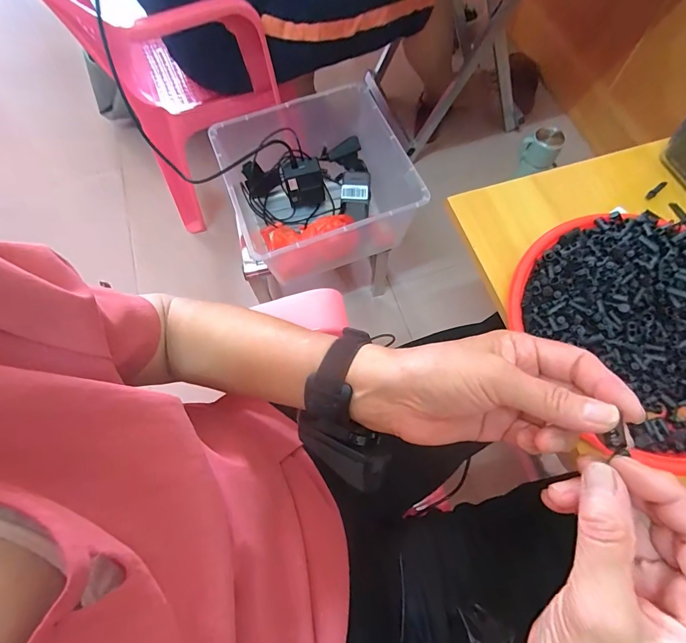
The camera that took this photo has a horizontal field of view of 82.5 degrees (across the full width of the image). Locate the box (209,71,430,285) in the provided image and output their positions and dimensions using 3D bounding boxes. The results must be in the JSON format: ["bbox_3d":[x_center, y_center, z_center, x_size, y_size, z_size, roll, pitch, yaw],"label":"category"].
[{"bbox_3d":[-0.044,-0.245,0.731,0.317,0.147,0.303,-19,68,-6],"label":"box"}]

